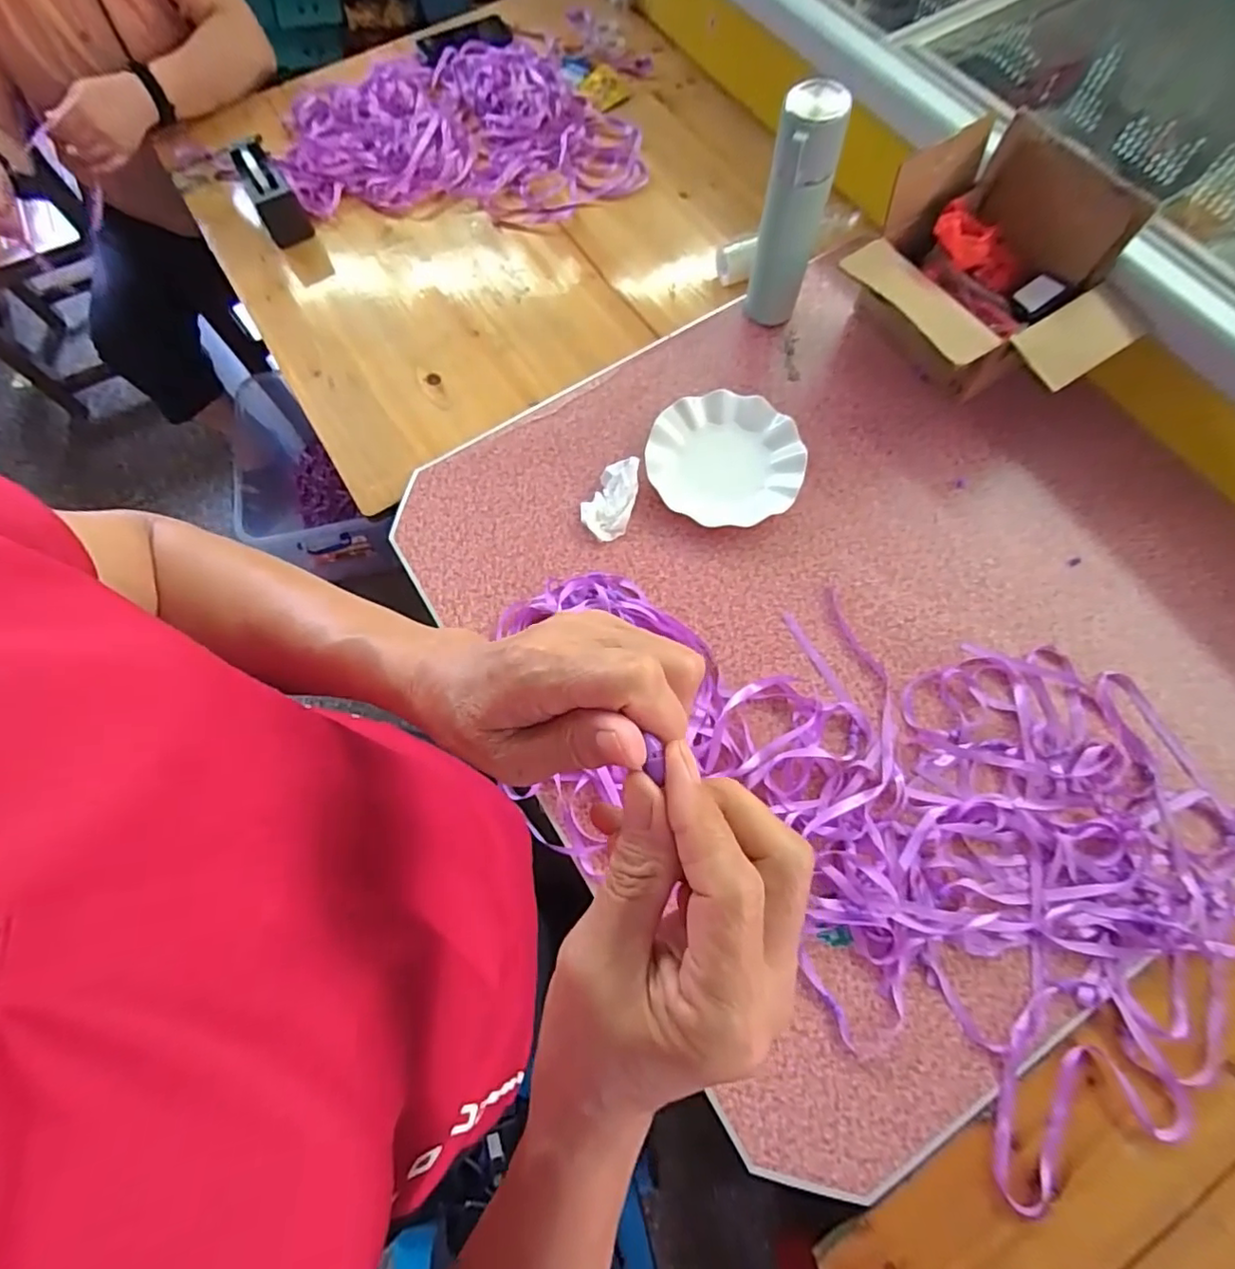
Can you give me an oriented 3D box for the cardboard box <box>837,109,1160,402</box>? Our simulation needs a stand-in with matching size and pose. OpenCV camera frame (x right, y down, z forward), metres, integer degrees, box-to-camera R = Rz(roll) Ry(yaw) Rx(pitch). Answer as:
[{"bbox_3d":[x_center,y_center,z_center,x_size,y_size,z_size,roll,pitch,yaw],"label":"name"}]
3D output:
[{"bbox_3d":[0.417,-0.393,0.683,0.228,0.191,0.284,-32,73,-9],"label":"cardboard box"}]

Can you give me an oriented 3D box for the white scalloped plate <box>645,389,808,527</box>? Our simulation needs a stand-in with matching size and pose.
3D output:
[{"bbox_3d":[0.129,-0.211,0.714,0.172,0.025,0.183,0,71,1],"label":"white scalloped plate"}]

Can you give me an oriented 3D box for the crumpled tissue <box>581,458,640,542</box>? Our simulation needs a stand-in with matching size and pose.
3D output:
[{"bbox_3d":[-0.008,-0.161,0.701,0.057,0.022,0.105,14,72,6],"label":"crumpled tissue"}]

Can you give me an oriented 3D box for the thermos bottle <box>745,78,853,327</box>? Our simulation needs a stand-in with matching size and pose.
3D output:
[{"bbox_3d":[0.199,-0.476,0.689,0.066,0.257,0.065,15,72,6],"label":"thermos bottle"}]

